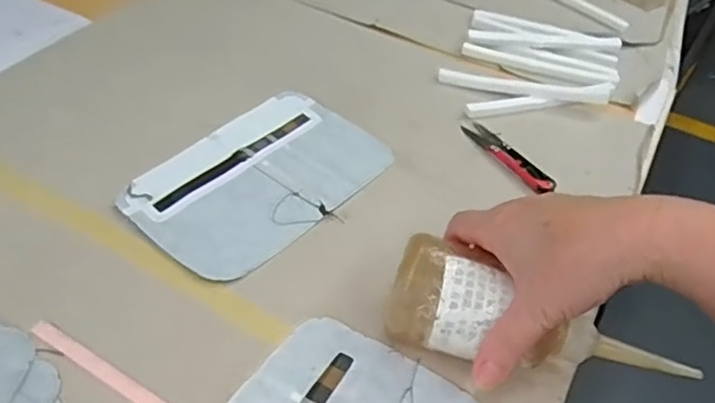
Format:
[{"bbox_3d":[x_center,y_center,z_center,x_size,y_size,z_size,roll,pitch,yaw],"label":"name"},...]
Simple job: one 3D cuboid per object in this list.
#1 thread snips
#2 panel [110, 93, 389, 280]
[{"bbox_3d":[0.131,-0.041,0.523,0.026,0.007,0.105,-17,47,-21],"label":"thread snips"},{"bbox_3d":[-0.076,-0.023,0.481,0.130,0.008,0.194,33,50,27],"label":"panel"}]

